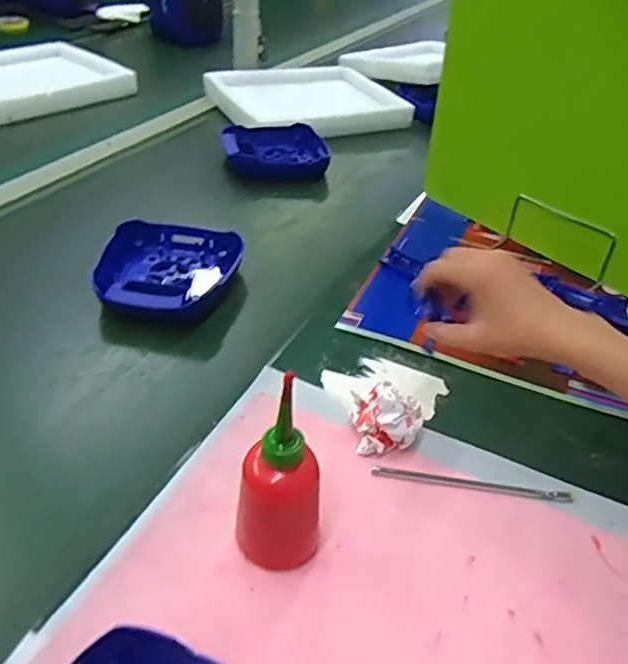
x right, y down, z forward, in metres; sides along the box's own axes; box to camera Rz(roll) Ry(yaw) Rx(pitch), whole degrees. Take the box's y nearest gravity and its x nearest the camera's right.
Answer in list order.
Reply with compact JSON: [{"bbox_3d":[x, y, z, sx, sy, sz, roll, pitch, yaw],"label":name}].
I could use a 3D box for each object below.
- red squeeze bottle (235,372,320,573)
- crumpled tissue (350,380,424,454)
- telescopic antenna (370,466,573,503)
[{"bbox_3d":[-0.023,0.107,0.435,0.058,0.150,0.051,5,39,-3],"label":"red squeeze bottle"},{"bbox_3d":[0.068,0.079,0.562,0.059,0.056,0.048,3,39,-5],"label":"crumpled tissue"},{"bbox_3d":[0.141,0.135,0.541,0.178,0.004,0.012,8,39,1],"label":"telescopic antenna"}]

